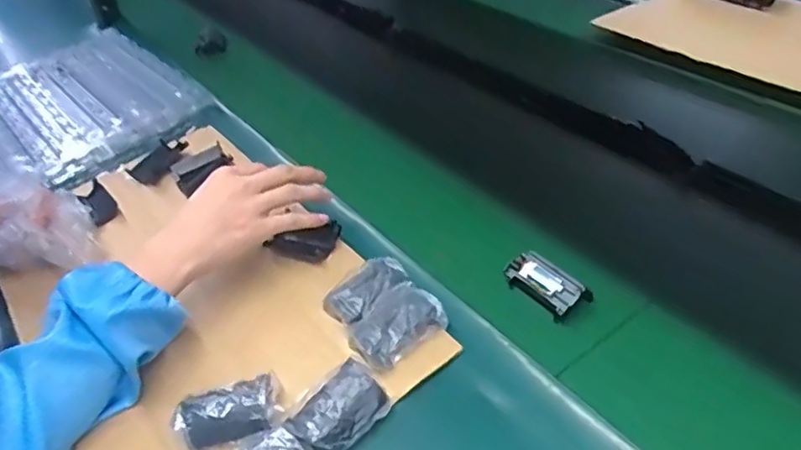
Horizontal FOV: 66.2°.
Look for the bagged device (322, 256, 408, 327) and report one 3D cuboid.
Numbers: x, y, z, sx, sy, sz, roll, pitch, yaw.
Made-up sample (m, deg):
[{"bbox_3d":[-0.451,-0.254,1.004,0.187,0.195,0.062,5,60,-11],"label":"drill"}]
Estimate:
[{"bbox_3d":[-0.030,0.059,0.551,0.045,0.021,0.078,29,52,34],"label":"bagged device"}]

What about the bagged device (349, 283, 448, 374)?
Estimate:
[{"bbox_3d":[-0.003,0.083,0.517,0.080,0.024,0.055,-31,46,-25],"label":"bagged device"}]

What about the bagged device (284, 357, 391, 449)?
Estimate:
[{"bbox_3d":[-0.048,0.141,0.464,0.068,0.034,0.047,-36,48,-29],"label":"bagged device"}]

